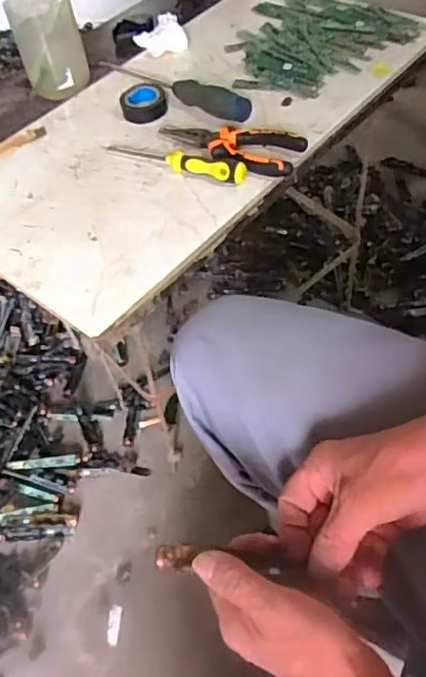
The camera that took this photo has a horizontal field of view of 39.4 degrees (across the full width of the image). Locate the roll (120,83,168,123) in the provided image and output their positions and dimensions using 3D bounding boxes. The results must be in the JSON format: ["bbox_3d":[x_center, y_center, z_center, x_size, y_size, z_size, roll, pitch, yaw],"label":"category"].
[{"bbox_3d":[-0.082,-0.279,0.702,0.053,0.023,0.054,-4,51,5],"label":"roll"}]

